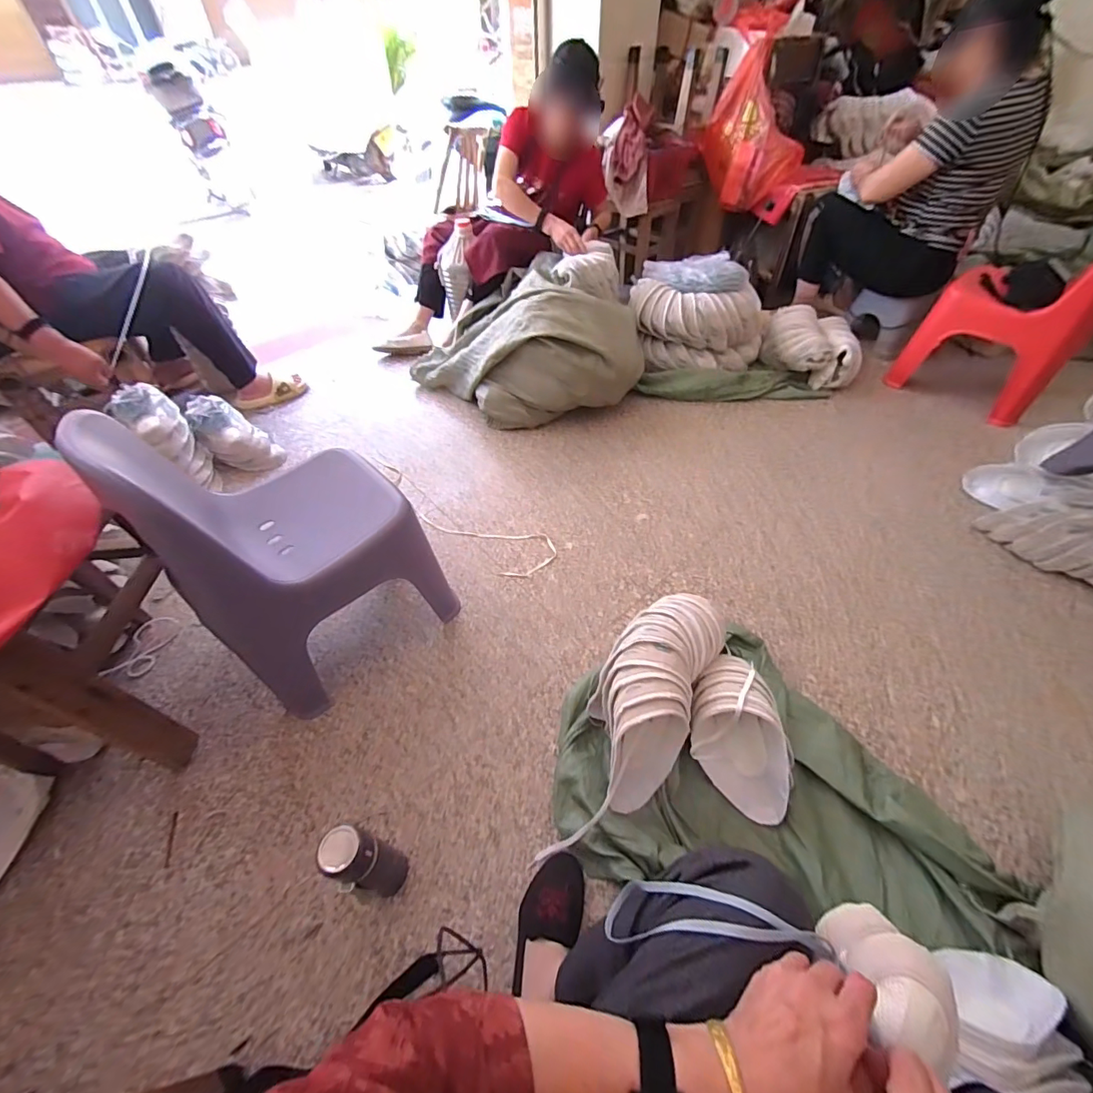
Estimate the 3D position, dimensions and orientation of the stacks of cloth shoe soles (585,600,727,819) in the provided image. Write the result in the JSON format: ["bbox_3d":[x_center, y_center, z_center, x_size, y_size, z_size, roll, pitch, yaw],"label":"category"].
[{"bbox_3d":[0.202,0.263,0.882,0.179,0.168,0.402,23,53,19],"label":"stacks of cloth shoe soles"}]

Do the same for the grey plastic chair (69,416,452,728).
[{"bbox_3d":[-0.455,-0.015,0.871,0.314,0.514,0.385,37,59,27],"label":"grey plastic chair"}]

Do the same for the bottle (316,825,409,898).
[{"bbox_3d":[-0.258,0.465,0.683,0.064,0.243,0.067,10,50,9],"label":"bottle"}]

